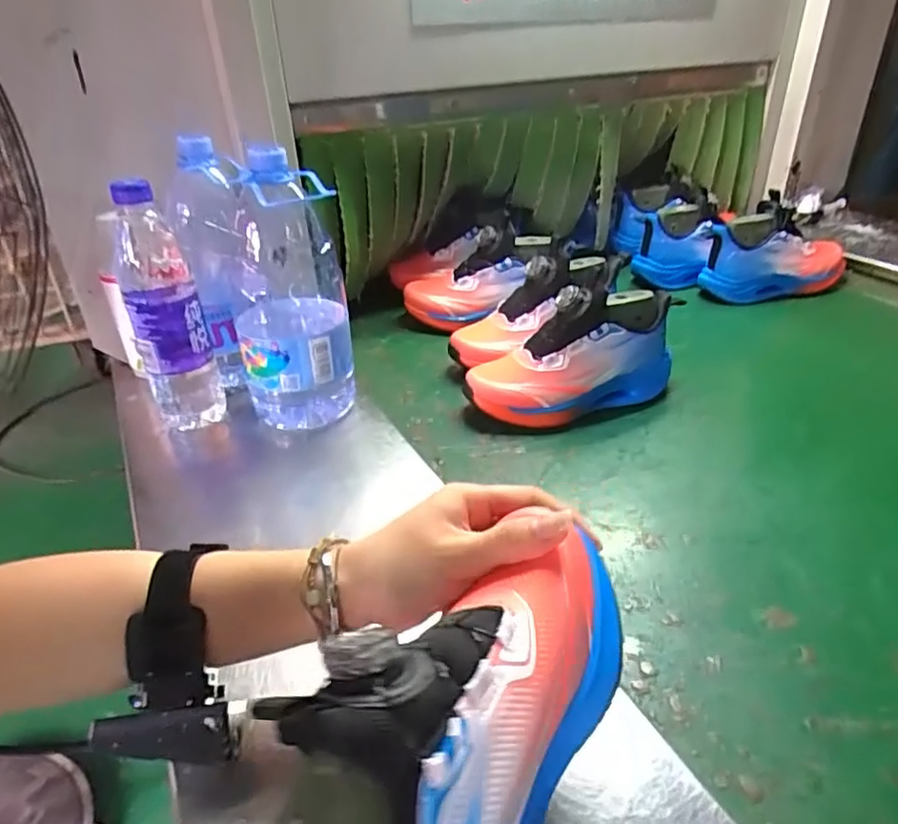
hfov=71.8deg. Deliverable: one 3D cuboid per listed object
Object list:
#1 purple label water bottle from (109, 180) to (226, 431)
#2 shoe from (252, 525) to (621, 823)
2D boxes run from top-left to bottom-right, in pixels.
[{"bbox_3d":[-0.260,-0.089,0.567,0.063,0.225,0.057,-15,33,-20],"label":"purple label water bottle"},{"bbox_3d":[-0.012,0.136,0.250,0.098,0.121,0.214,-31,29,44],"label":"shoe"}]

